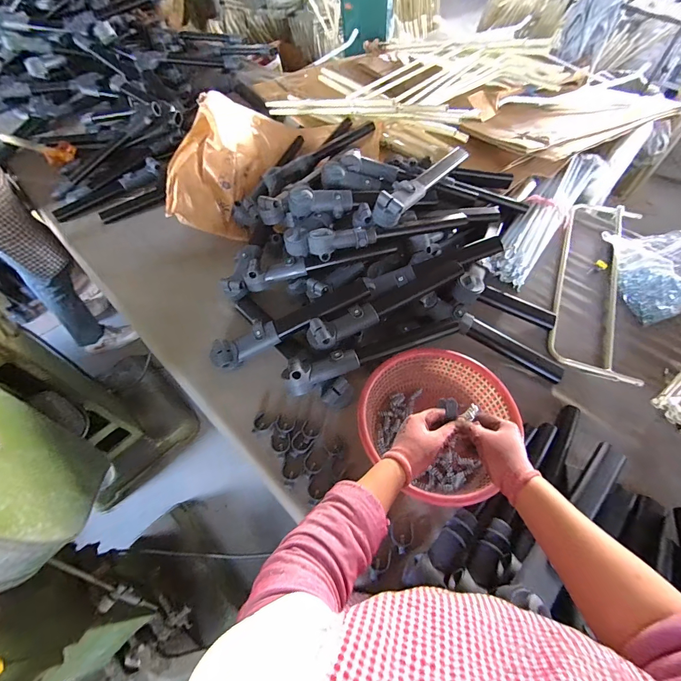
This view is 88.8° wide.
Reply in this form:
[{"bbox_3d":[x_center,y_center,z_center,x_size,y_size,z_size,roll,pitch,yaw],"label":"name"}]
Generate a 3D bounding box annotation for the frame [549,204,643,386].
[{"bbox_3d":[0.731,-0.206,0.973,0.205,0.042,0.719,21,59,13],"label":"frame"}]

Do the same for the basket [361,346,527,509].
[{"bbox_3d":[0.188,0.177,0.711,0.296,0.122,0.295,0,57,0],"label":"basket"}]

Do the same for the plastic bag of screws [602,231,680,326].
[{"bbox_3d":[0.845,-0.197,0.912,0.202,0.127,0.277,-4,57,-2],"label":"plastic bag of screws"}]

